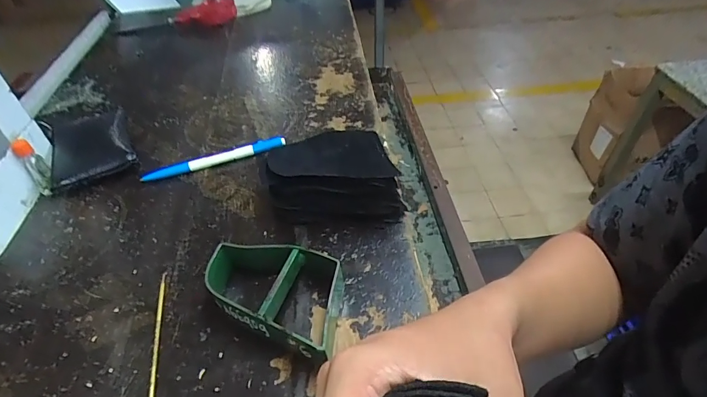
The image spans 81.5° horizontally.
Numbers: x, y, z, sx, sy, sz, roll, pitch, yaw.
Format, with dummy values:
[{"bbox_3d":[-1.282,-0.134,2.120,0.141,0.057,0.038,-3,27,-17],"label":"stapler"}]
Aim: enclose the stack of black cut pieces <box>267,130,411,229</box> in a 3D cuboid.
[{"bbox_3d":[-0.016,-0.015,0.333,0.102,0.052,0.063,-5,44,2],"label":"stack of black cut pieces"}]

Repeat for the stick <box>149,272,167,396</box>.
[{"bbox_3d":[-0.130,0.091,0.271,0.004,0.004,0.106,-13,44,-7],"label":"stick"}]

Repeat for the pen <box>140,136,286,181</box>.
[{"bbox_3d":[-0.135,-0.038,0.400,0.136,0.016,0.016,-14,44,-7],"label":"pen"}]

